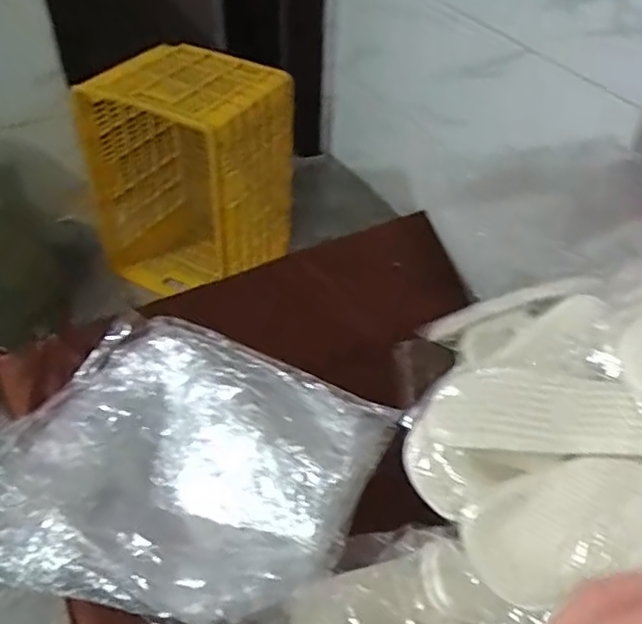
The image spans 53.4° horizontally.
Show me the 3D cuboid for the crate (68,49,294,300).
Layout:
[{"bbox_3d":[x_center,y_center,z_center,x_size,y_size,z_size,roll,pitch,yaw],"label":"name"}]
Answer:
[{"bbox_3d":[-0.356,-0.371,1.862,0.451,0.666,0.432,27,49,21],"label":"crate"}]

